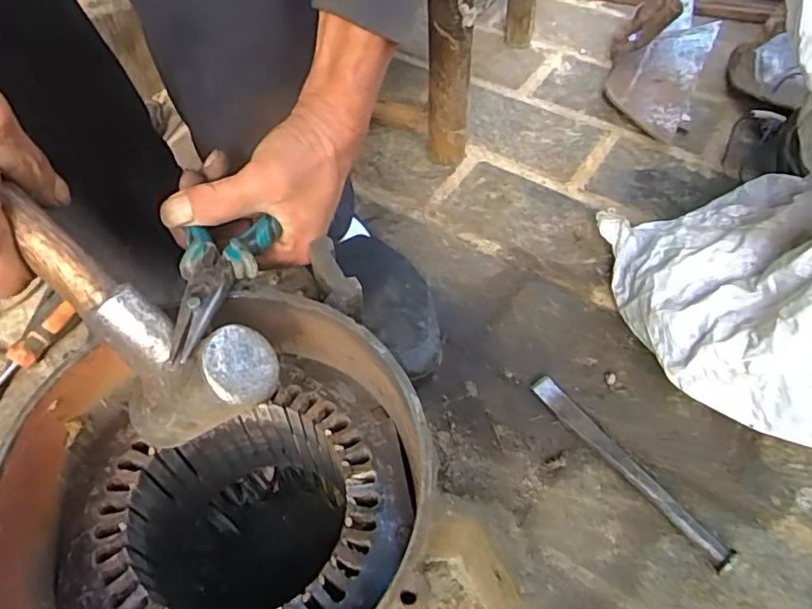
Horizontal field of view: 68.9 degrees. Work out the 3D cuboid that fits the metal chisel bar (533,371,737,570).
[{"bbox_3d":[0.179,0.129,0.485,0.017,0.018,0.196,-32,58,-18],"label":"metal chisel bar"}]

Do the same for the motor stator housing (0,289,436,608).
[{"bbox_3d":[-0.082,0.142,0.363,0.193,0.245,0.190,-2,54,3],"label":"motor stator housing"}]

